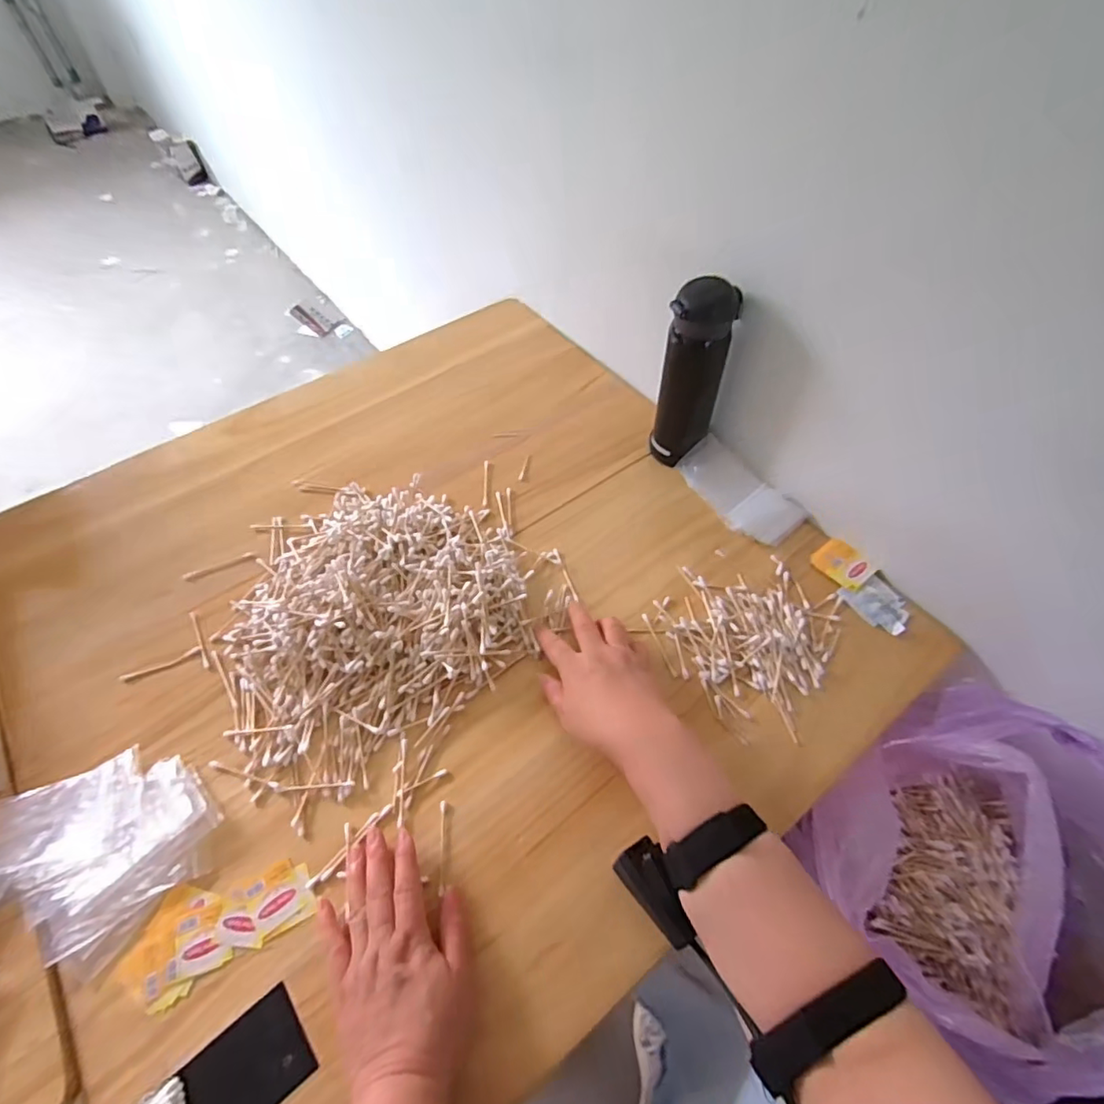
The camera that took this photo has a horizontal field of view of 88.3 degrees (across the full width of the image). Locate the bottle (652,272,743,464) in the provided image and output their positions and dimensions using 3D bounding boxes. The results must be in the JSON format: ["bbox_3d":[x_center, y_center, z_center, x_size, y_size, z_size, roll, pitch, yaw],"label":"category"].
[{"bbox_3d":[0.152,-0.185,0.625,0.066,0.204,0.064,15,56,10],"label":"bottle"}]

